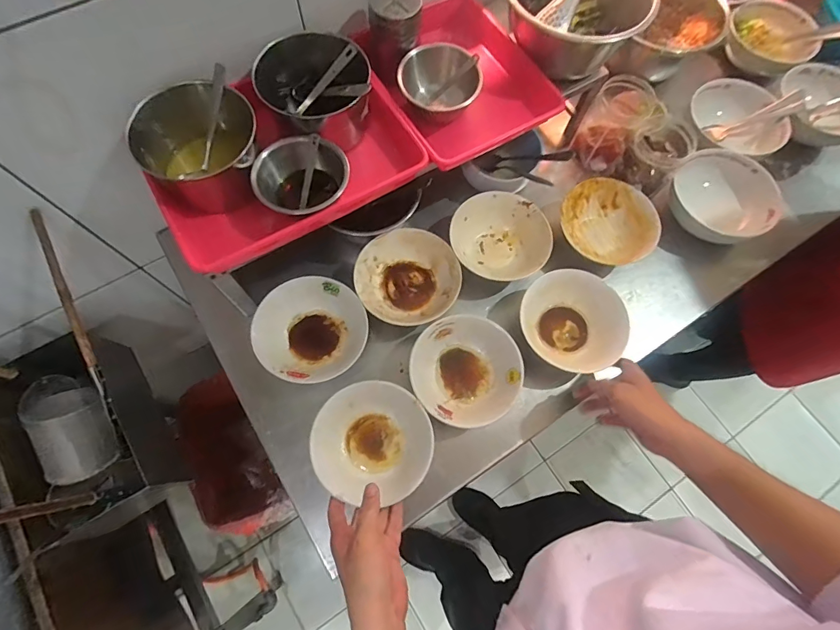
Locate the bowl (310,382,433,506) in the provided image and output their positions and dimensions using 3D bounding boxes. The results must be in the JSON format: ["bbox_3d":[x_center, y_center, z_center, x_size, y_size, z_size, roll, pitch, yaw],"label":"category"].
[{"bbox_3d":[-0.062,0.169,0.570,0.151,0.055,0.145,1,71,-2],"label":"bowl"}]

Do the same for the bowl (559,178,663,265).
[{"bbox_3d":[0.313,-0.159,0.706,0.152,0.052,0.122,29,72,8],"label":"bowl"}]

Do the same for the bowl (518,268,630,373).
[{"bbox_3d":[0.226,0.013,0.640,0.154,0.060,0.142,1,71,-2],"label":"bowl"}]

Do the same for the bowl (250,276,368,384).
[{"bbox_3d":[-0.159,0.022,0.622,0.153,0.052,0.154,1,71,-2],"label":"bowl"}]

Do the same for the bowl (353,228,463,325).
[{"bbox_3d":[-0.019,-0.058,0.655,0.153,0.050,0.144,-6,71,-4],"label":"bowl"}]

